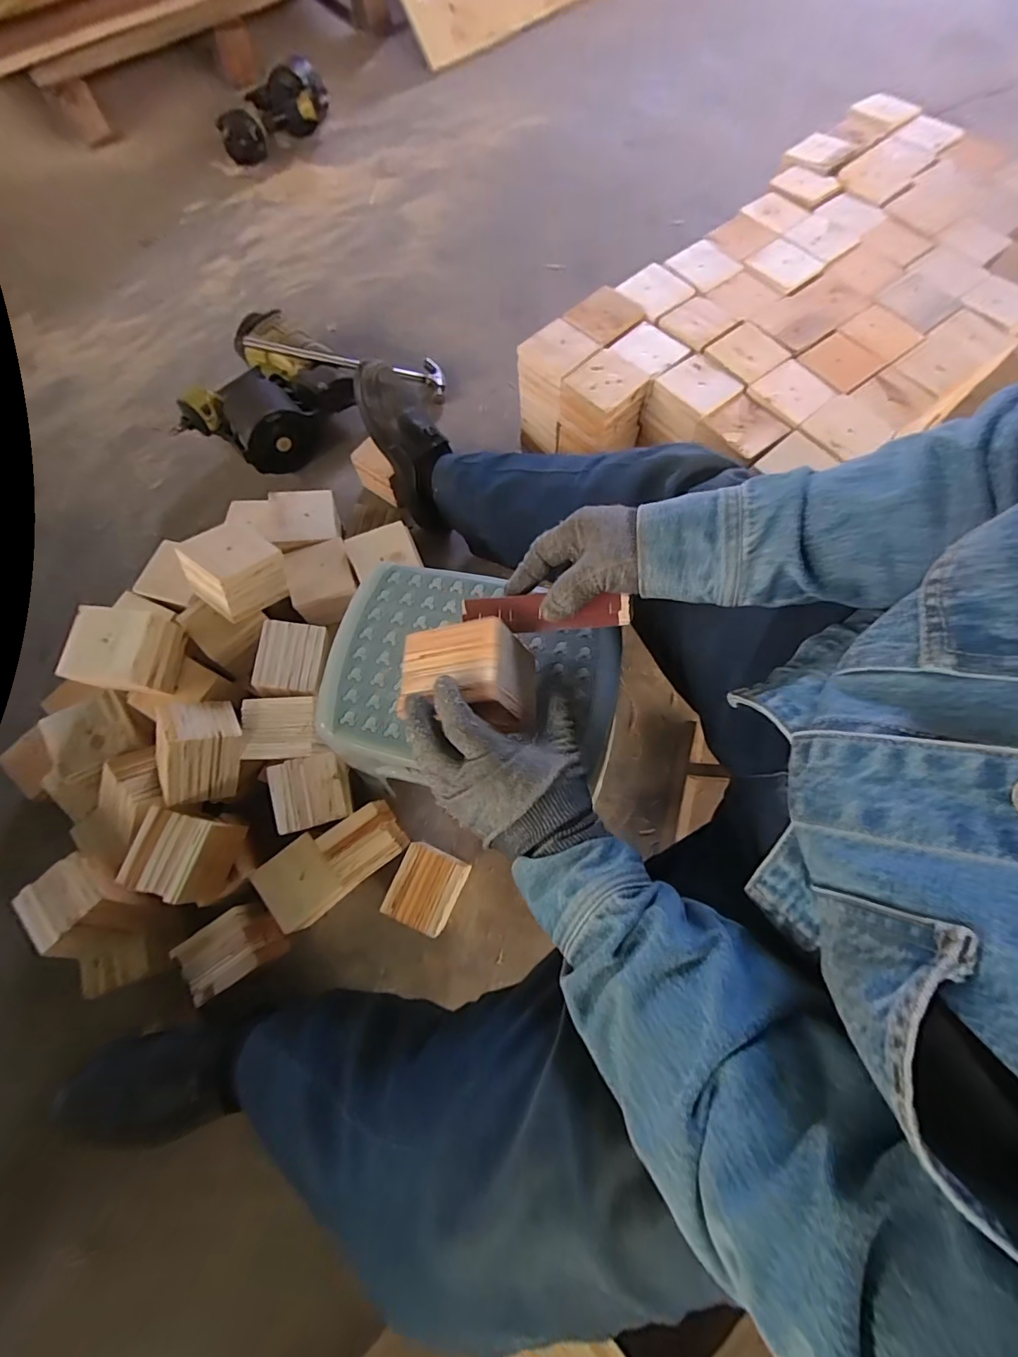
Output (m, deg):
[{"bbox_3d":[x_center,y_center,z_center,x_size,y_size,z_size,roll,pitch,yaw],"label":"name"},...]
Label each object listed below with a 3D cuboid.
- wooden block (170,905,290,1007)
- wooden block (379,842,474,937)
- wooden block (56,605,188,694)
[{"bbox_3d":[-0.376,0.365,0.682,0.107,0.069,0.088,-33,74,-9],"label":"wooden block"},{"bbox_3d":[-0.112,0.293,0.706,0.089,0.085,0.096,20,73,8],"label":"wooden block"},{"bbox_3d":[-0.506,-0.035,0.664,0.109,0.078,0.106,2,71,2],"label":"wooden block"}]

